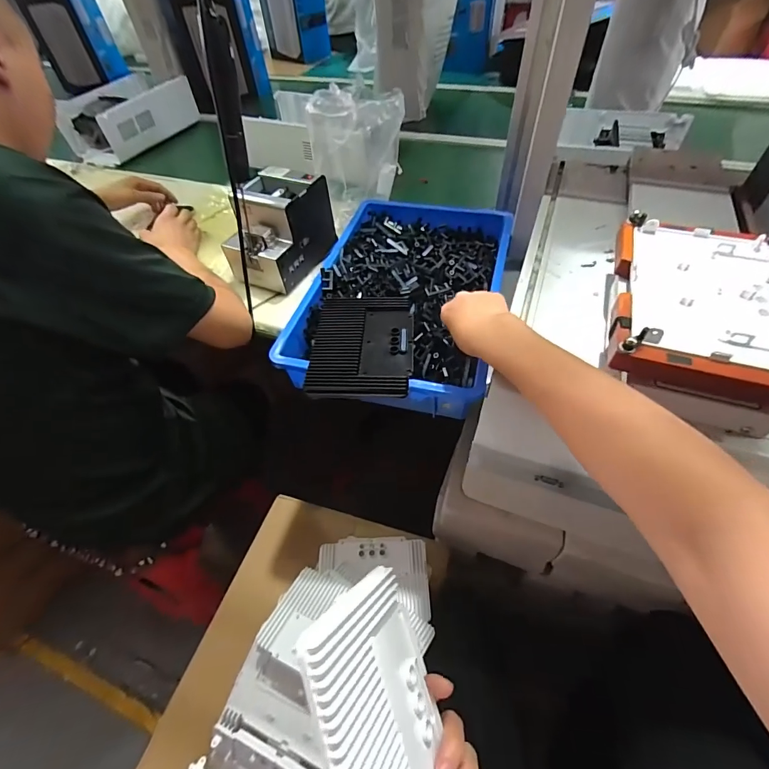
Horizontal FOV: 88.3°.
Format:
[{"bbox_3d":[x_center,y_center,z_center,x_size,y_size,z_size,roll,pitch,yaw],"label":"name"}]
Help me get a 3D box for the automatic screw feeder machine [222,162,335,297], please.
[{"bbox_3d":[-0.205,-0.289,0.739,0.139,0.134,0.203,25,58,21],"label":"automatic screw feeder machine"}]

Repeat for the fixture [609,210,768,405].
[{"bbox_3d":[0.306,-0.068,0.390,0.159,0.071,0.221,16,55,15],"label":"fixture"}]

